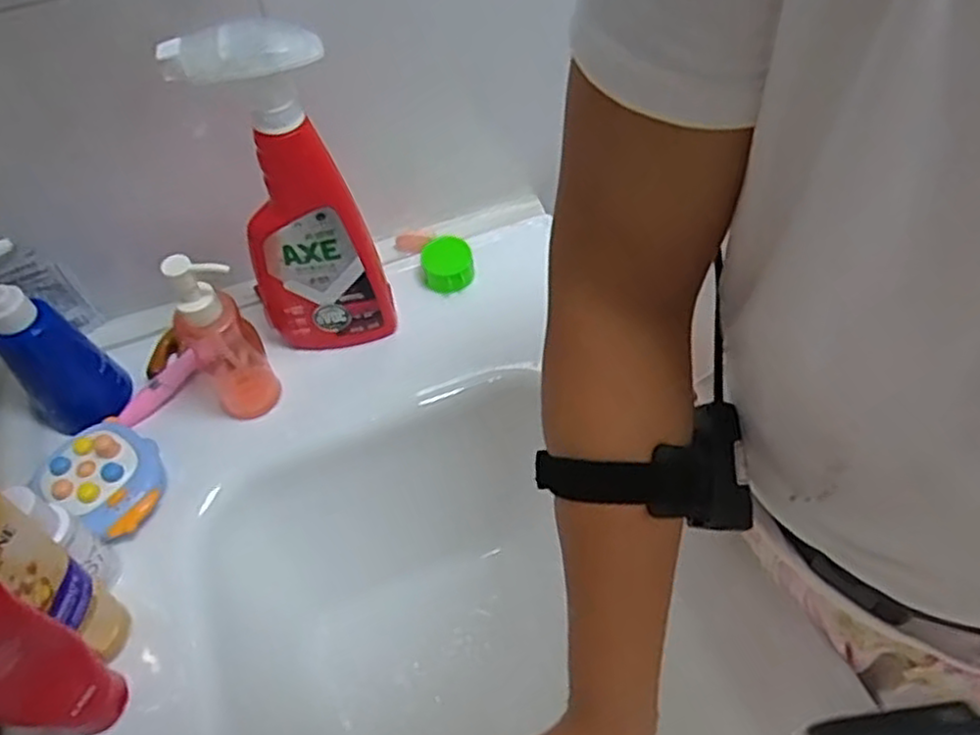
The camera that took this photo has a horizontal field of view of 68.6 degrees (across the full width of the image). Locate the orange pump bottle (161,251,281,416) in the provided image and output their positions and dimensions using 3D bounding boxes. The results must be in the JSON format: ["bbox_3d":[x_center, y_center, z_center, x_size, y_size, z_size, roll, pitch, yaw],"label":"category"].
[{"bbox_3d":[-0.199,-0.031,0.523,0.047,0.146,0.058,-25,58,-15],"label":"orange pump bottle"}]

